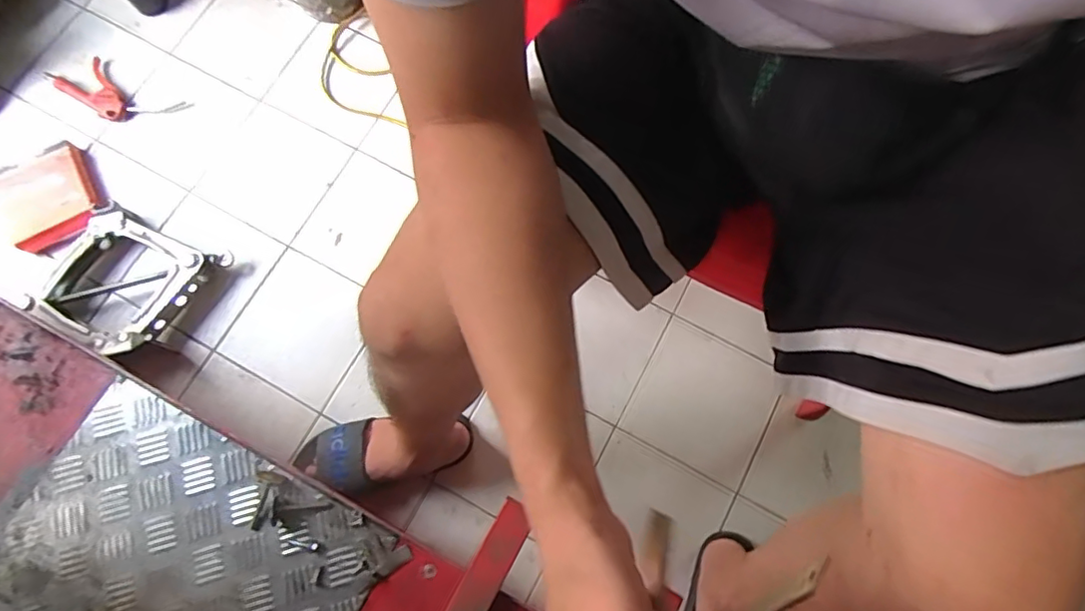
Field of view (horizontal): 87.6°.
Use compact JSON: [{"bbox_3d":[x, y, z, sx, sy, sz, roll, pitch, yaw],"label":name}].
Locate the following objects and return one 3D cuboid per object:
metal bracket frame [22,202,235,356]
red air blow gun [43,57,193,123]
[{"bbox_3d":[-0.648,-0.038,0.879,0.239,0.062,0.201,23,77,5],"label":"metal bracket frame"},{"bbox_3d":[-0.725,-0.365,0.972,0.217,0.029,0.093,12,76,-12],"label":"red air blow gun"}]

